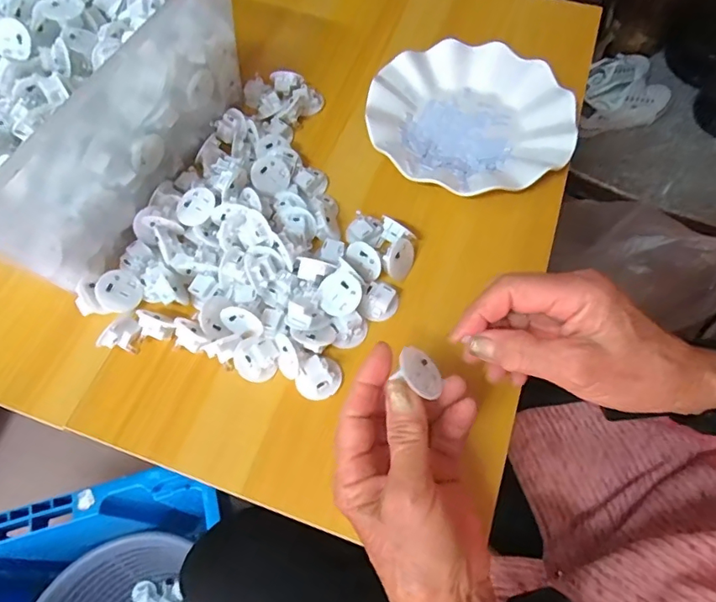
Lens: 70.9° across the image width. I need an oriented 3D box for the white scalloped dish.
[{"bbox_3d":[0.102,-0.168,0.466,0.180,0.024,0.180,-1,63,1],"label":"white scalloped dish"}]

